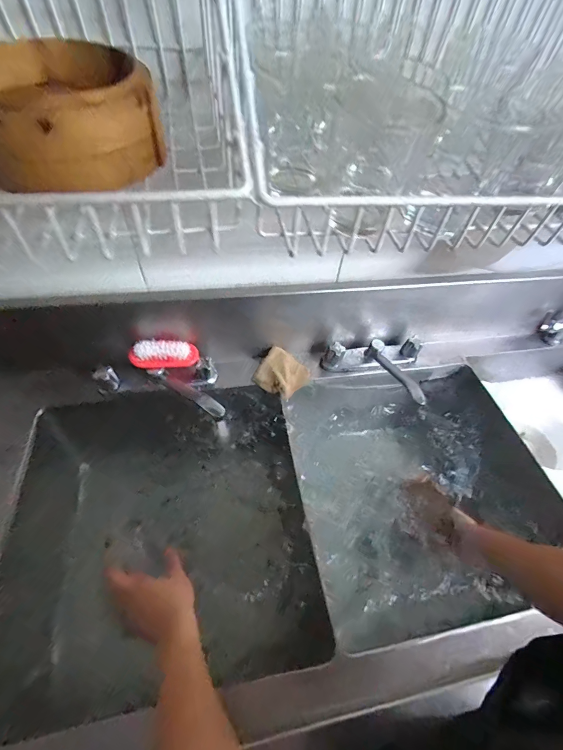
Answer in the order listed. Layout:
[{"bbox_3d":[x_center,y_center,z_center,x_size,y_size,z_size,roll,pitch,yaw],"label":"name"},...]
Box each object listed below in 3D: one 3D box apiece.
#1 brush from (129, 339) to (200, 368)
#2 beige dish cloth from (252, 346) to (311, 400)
[{"bbox_3d":[-0.248,-0.041,0.718,0.139,0.064,0.046,-5,53,-10],"label":"brush"},{"bbox_3d":[0.002,-0.007,0.796,0.106,0.043,0.109,32,56,18],"label":"beige dish cloth"}]

